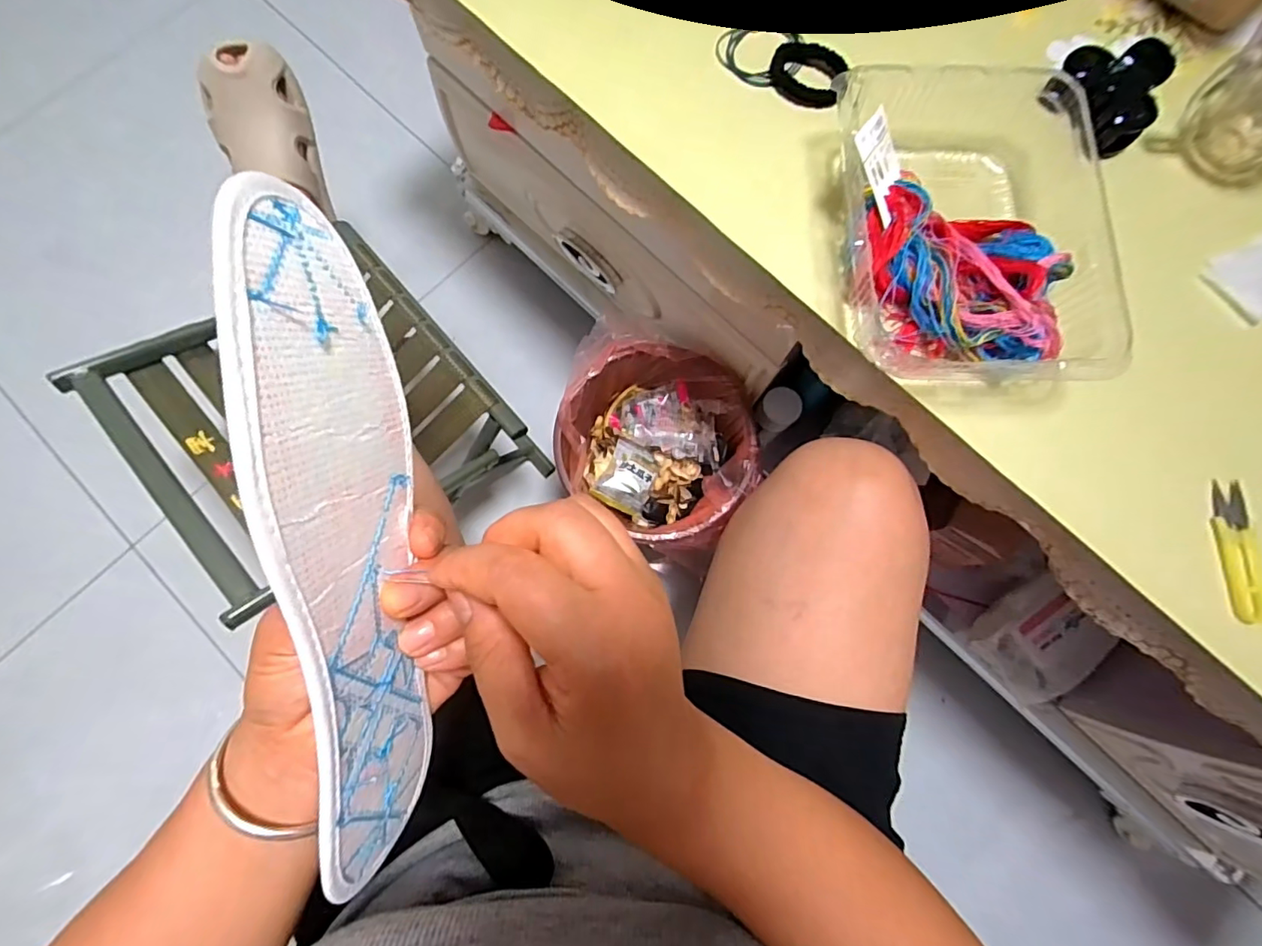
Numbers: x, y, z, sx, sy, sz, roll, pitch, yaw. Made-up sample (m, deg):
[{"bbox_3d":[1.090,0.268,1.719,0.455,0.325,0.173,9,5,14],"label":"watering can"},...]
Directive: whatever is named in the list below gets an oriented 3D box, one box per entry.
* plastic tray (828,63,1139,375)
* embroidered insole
[{"bbox_3d":[0.224,-0.169,0.376,0.163,0.060,0.220,1,79,-1],"label":"plastic tray"},{"bbox_3d":[-0.098,0.035,0.185,0.012,0.082,0.239,0,101,4],"label":"embroidered insole"}]

